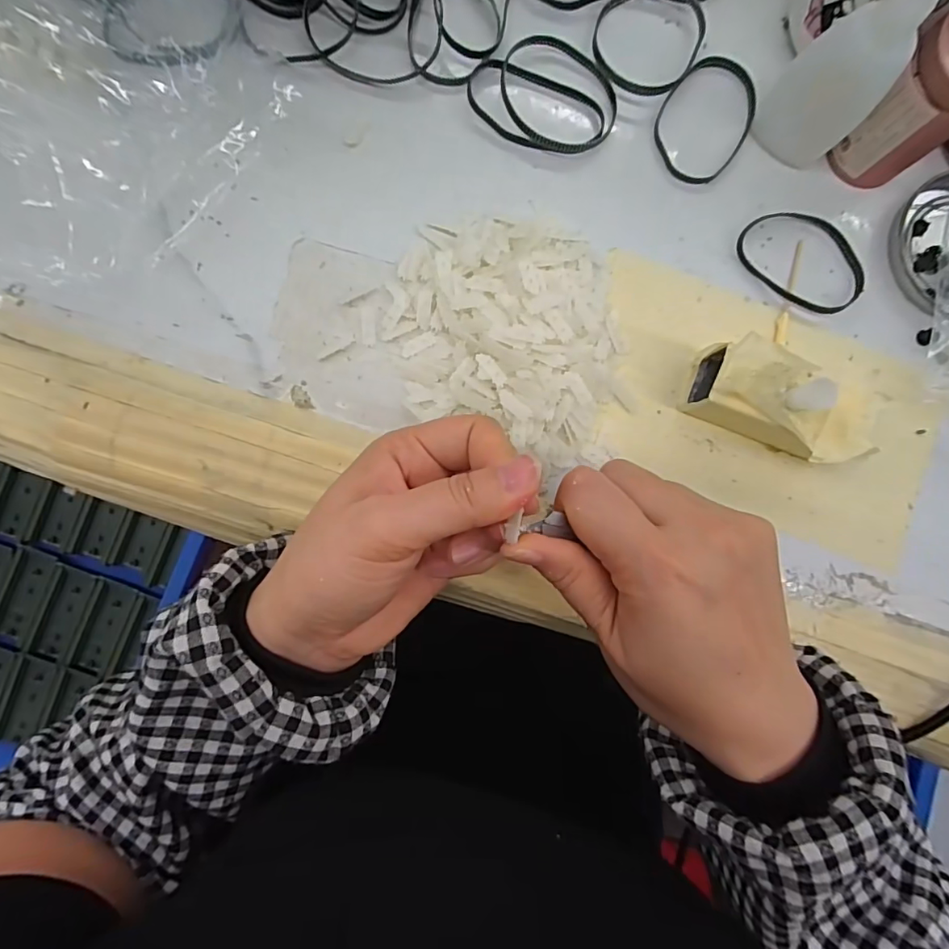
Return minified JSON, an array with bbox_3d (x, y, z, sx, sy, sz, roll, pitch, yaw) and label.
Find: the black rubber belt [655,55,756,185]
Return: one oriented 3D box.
[{"bbox_3d":[0.125,-0.191,0.265,0.049,0.006,0.069,39,88,-2],"label":"black rubber belt"}]

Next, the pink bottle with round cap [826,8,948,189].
[{"bbox_3d":[0.216,-0.181,0.240,0.043,0.065,0.046,-43,91,-2],"label":"pink bottle with round cap"}]

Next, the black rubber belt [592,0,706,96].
[{"bbox_3d":[0.092,-0.231,0.263,0.055,0.005,0.061,23,88,-2],"label":"black rubber belt"}]

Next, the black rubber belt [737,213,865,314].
[{"bbox_3d":[0.178,-0.115,0.267,0.071,0.007,0.046,40,87,1],"label":"black rubber belt"}]

